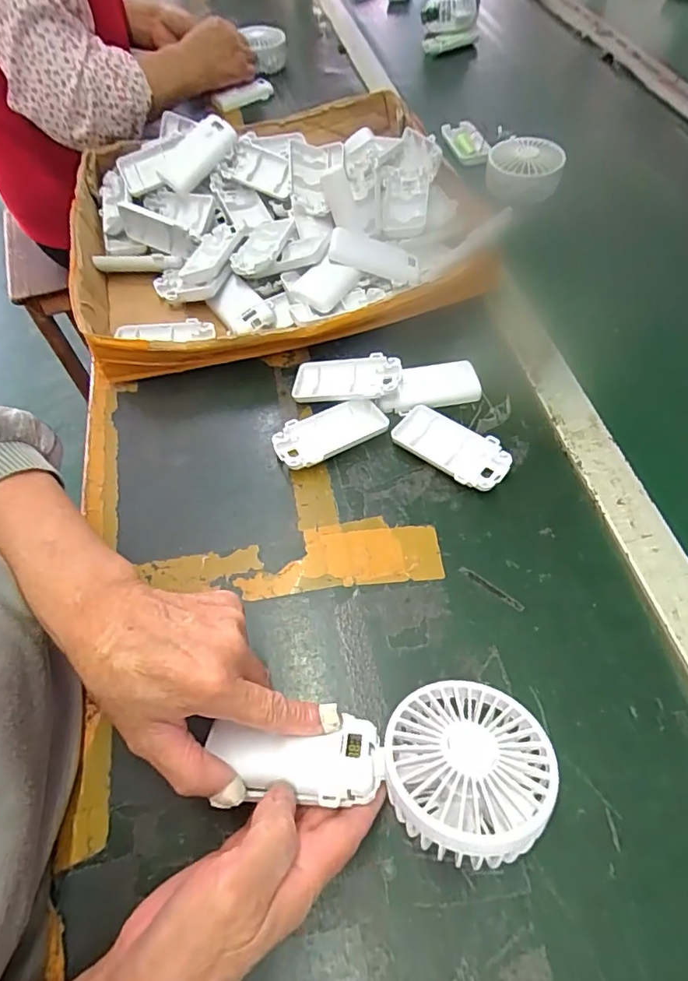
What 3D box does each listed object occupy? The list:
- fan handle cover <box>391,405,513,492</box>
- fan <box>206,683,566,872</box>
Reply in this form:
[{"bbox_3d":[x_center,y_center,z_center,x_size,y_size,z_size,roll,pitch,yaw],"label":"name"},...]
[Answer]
[{"bbox_3d":[0.088,-0.034,0.437,0.095,0.015,0.050,32,65,22],"label":"fan handle cover"},{"bbox_3d":[0.020,0.146,0.281,0.175,0.035,0.082,-2,58,5],"label":"fan"}]

